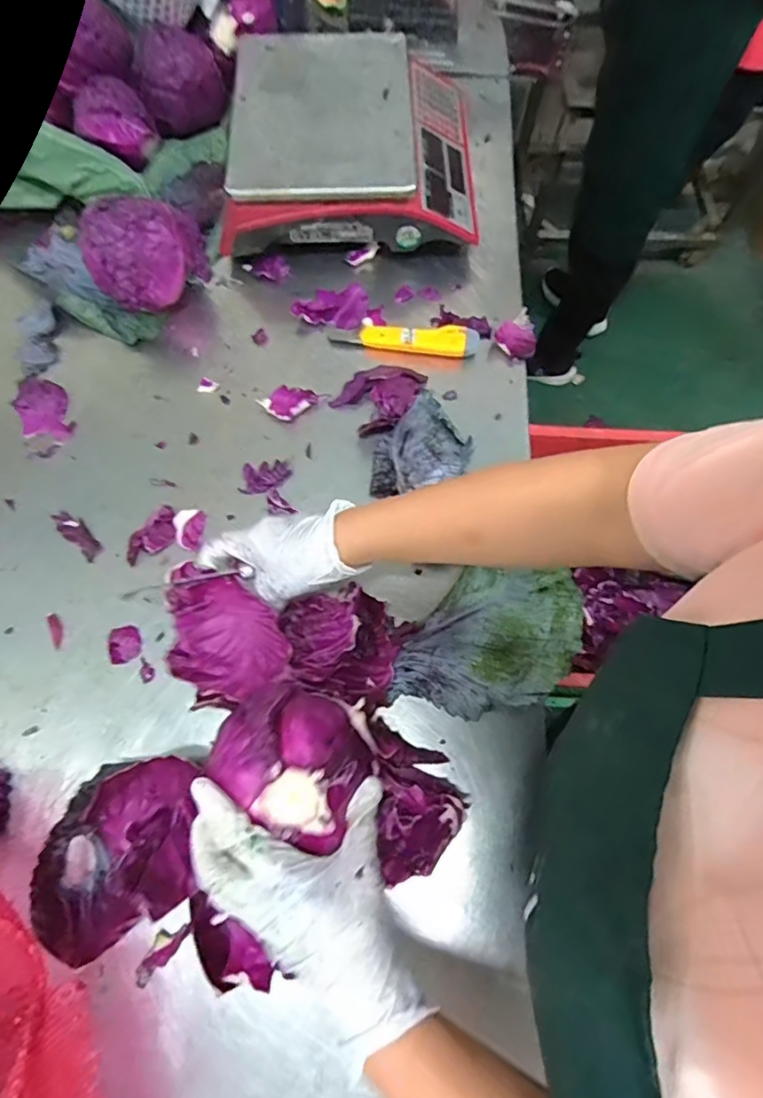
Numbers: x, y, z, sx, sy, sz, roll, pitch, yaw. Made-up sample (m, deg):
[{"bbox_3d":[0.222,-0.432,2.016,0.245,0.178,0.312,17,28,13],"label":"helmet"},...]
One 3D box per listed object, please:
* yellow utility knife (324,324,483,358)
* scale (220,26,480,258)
[{"bbox_3d":[0.027,-0.249,0.639,0.171,0.021,0.037,10,71,3],"label":"yellow utility knife"},{"bbox_3d":[-0.031,-0.497,0.682,0.296,0.109,0.285,2,69,0],"label":"scale"}]

